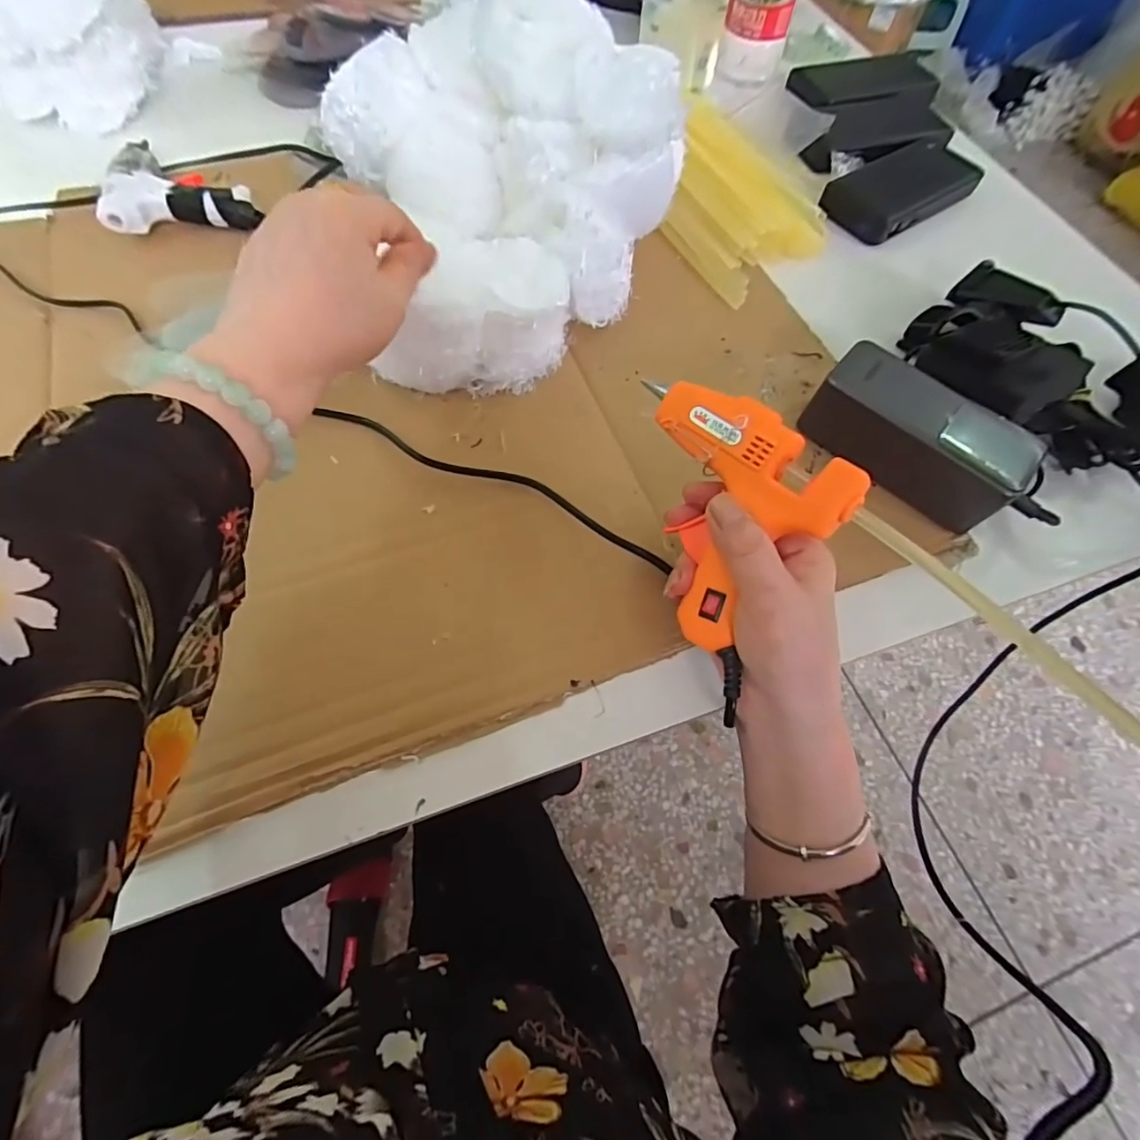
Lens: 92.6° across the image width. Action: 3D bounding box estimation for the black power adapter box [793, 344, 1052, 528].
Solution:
[{"bbox_3d":[0.219,-0.084,0.353,0.127,0.054,0.058,38,67,13],"label":"black power adapter box"}]

